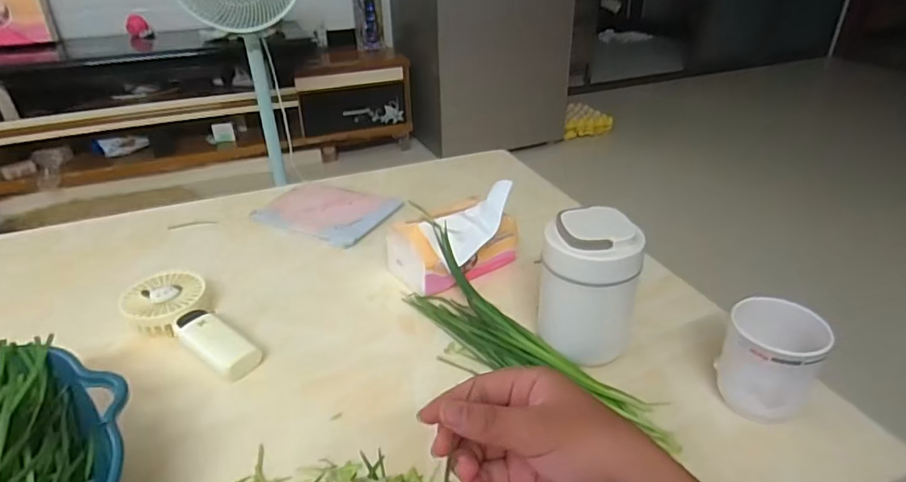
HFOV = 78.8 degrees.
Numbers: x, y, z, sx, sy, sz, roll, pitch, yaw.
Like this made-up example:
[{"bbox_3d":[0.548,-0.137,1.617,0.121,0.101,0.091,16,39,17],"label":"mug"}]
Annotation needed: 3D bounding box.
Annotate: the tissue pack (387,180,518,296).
[{"bbox_3d":[0.002,-0.011,0.648,0.138,0.097,0.091,-17,35,-25],"label":"tissue pack"}]

